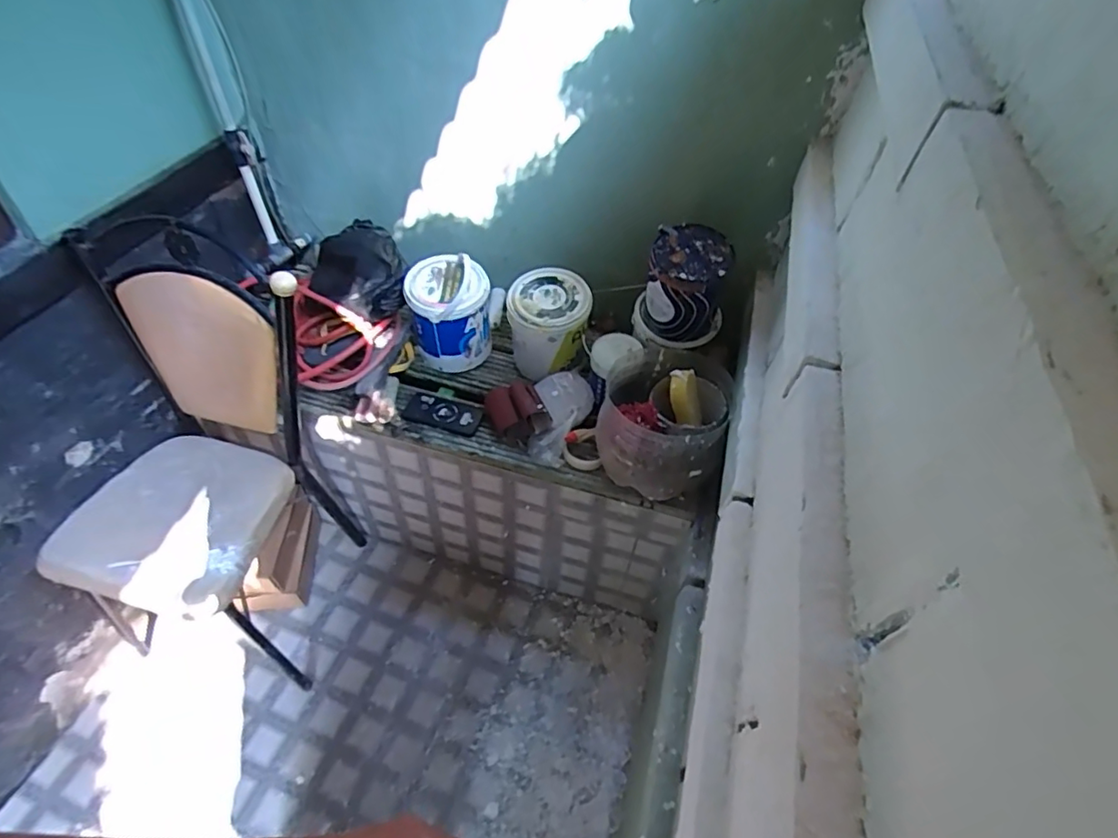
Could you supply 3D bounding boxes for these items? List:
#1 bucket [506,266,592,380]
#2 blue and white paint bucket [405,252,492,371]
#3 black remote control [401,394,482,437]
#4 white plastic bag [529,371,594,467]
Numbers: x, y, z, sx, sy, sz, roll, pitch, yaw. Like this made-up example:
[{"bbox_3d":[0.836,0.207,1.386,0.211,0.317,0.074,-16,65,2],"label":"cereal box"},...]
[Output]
[{"bbox_3d":[-0.026,-0.206,1.312,0.177,0.191,0.157,2,50,-3],"label":"bucket"},{"bbox_3d":[-0.246,-0.242,1.325,0.178,0.200,0.159,-5,50,-10],"label":"blue and white paint bucket"},{"bbox_3d":[-0.252,-0.014,1.282,0.161,0.012,0.085,10,50,4],"label":"black remote control"},{"bbox_3d":[-0.002,-0.016,1.243,0.124,0.068,0.229,16,66,8],"label":"white plastic bag"}]

